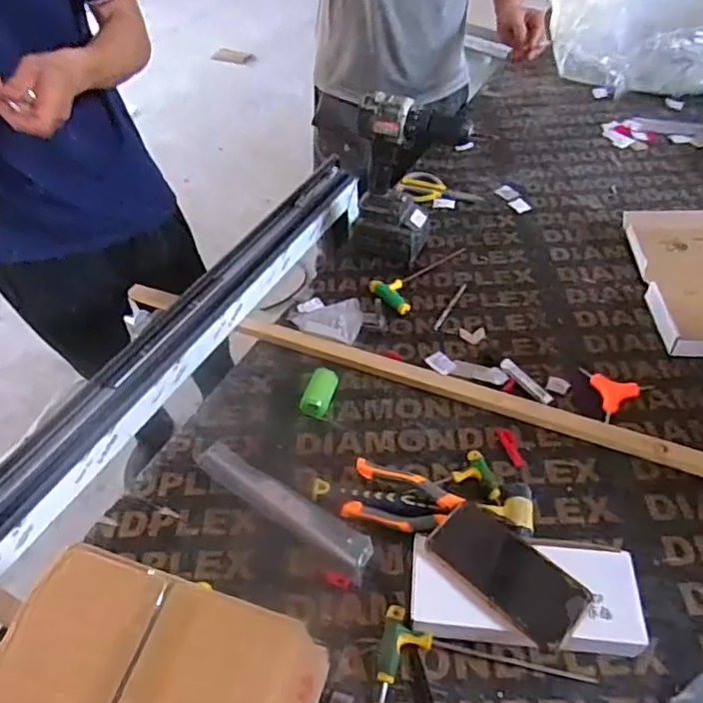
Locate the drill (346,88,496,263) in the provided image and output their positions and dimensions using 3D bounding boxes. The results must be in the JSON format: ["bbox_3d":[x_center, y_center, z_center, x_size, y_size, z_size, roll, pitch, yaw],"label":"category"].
[{"bbox_3d":[0.084,-0.258,0.935,0.173,0.260,0.072,10,48,11],"label":"drill"}]

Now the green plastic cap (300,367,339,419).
[{"bbox_3d":[-0.041,0.057,0.815,0.038,0.026,0.072,11,48,12],"label":"green plastic cap"}]

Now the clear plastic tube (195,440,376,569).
[{"bbox_3d":[-0.084,0.178,0.700,0.249,0.020,0.037,27,53,25],"label":"clear plastic tube"}]

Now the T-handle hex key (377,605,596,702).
[{"bbox_3d":[0.121,0.317,0.562,0.200,0.020,0.084,14,49,15],"label":"T-handle hex key"}]

